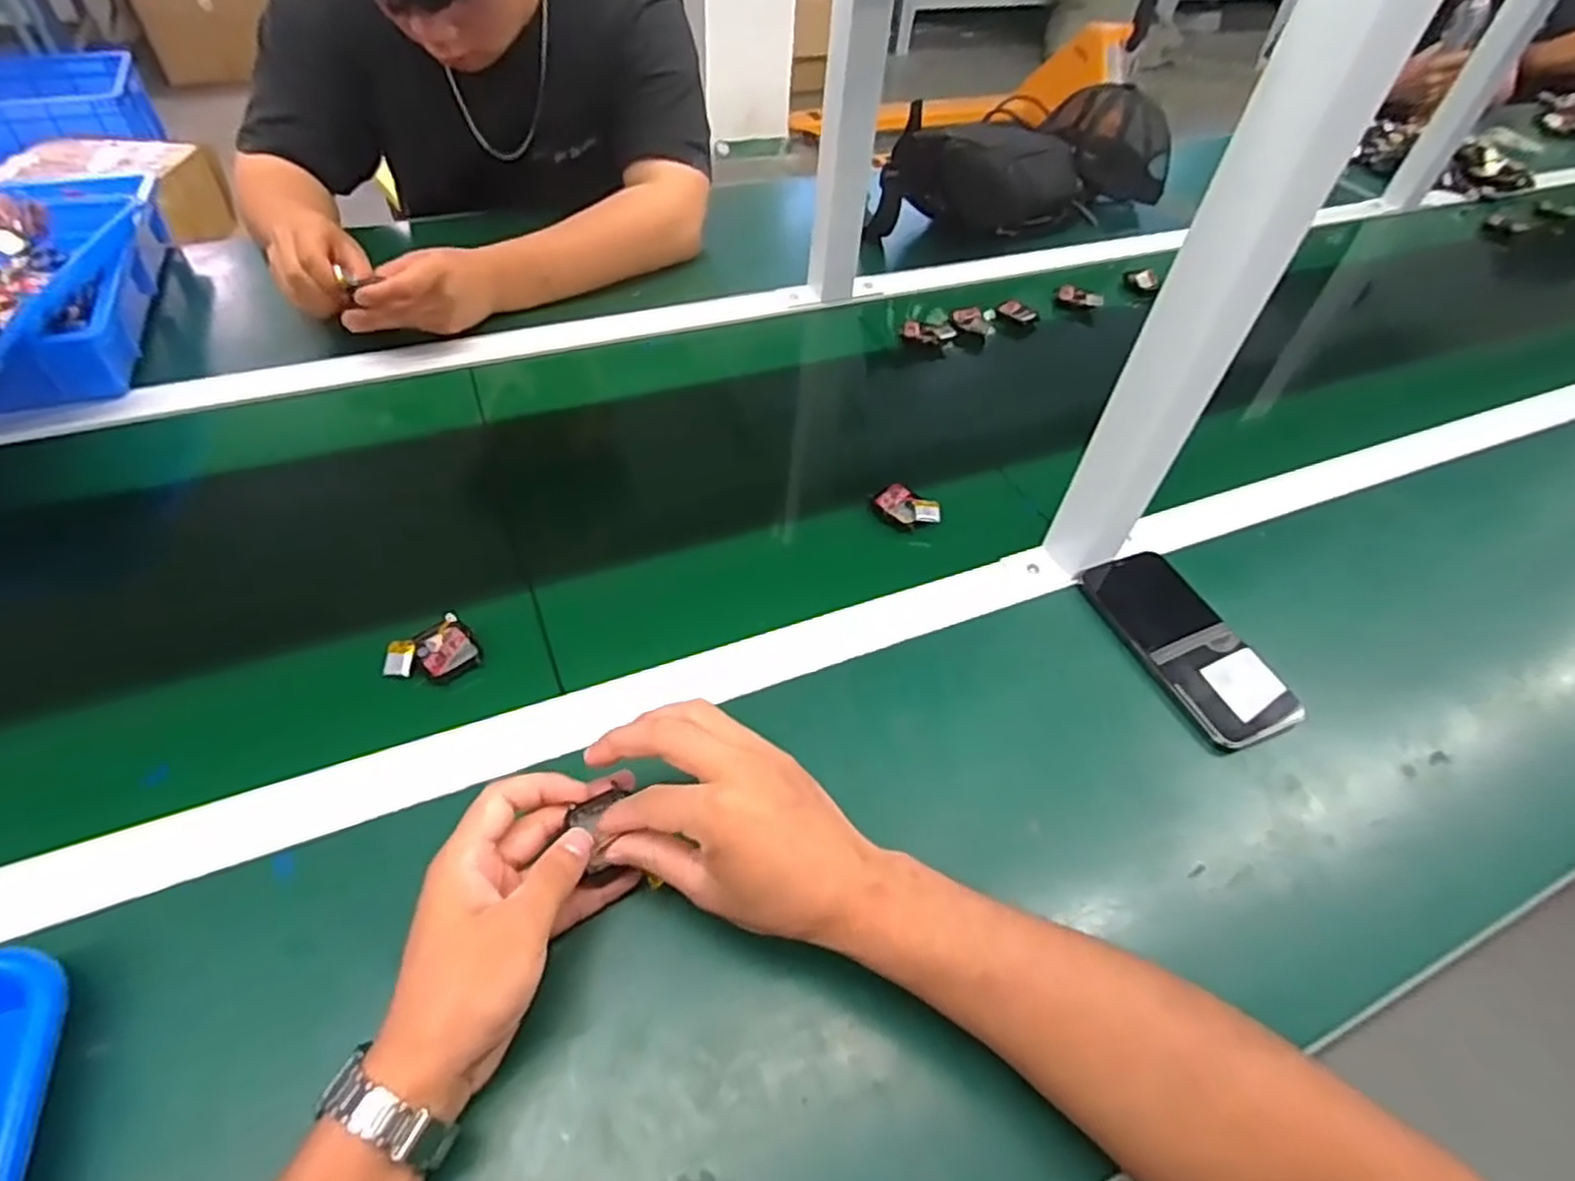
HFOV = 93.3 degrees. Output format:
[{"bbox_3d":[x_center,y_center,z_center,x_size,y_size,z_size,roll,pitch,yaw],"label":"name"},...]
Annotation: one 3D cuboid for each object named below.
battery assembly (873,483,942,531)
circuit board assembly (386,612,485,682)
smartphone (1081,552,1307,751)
[{"bbox_3d":[0.100,-0.067,0.611,0.053,0.014,0.035,32,54,21],"label":"battery assembly"},{"bbox_3d":[-0.231,0.040,0.480,0.055,0.019,0.038,-20,54,-20],"label":"circuit board assembly"},{"bbox_3d":[0.284,0.034,0.533,0.076,0.018,0.162,-16,53,-18],"label":"smartphone"}]

